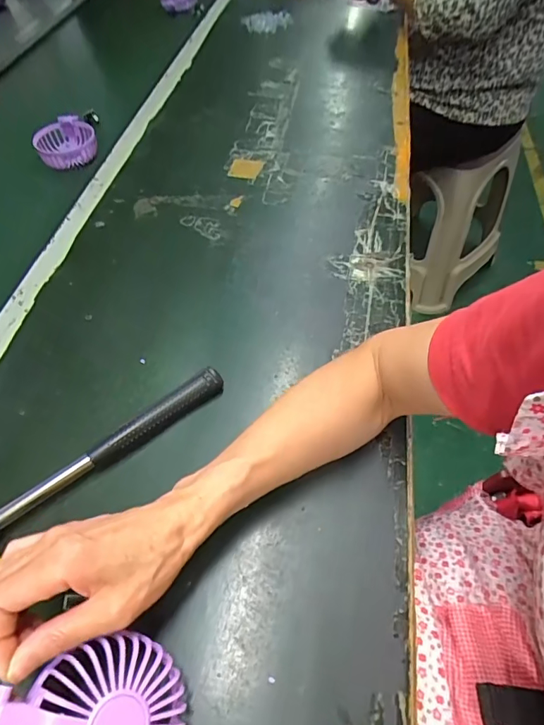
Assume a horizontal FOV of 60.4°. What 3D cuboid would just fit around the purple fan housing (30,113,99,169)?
[{"bbox_3d":[-0.317,-0.339,0.719,0.089,0.035,0.091,-22,56,-14],"label":"purple fan housing"}]

